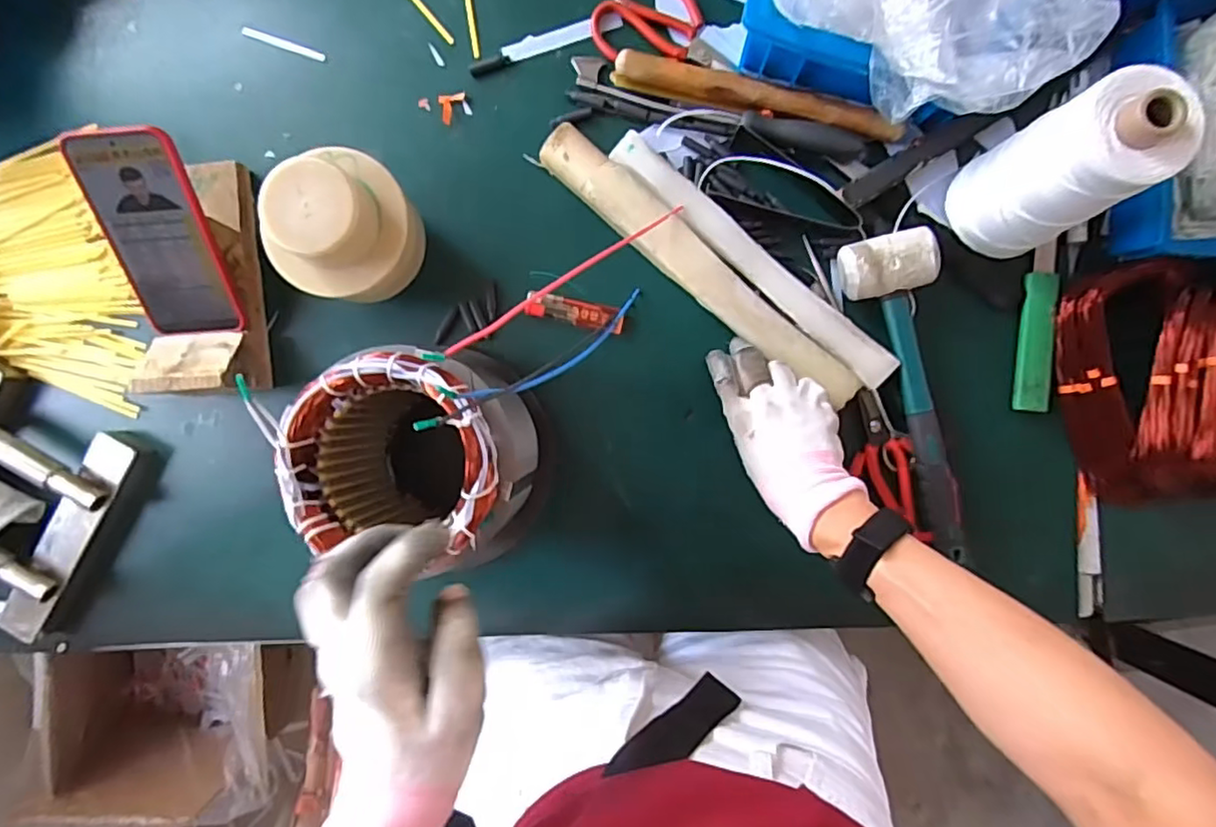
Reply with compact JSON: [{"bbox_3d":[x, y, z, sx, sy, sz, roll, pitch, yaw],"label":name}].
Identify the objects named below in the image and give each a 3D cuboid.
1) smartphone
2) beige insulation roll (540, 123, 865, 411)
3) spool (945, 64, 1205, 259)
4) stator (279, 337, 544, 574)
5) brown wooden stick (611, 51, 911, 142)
[{"bbox_3d":[-0.363,-0.140,0.498,0.080,0.014,0.163,-2,123,2],"label":"smartphone"},{"bbox_3d":[0.076,-0.123,0.532,0.337,0.031,0.042,43,92,1],"label":"beige insulation roll"},{"bbox_3d":[0.327,-0.174,0.441,0.074,0.148,0.085,-25,90,2],"label":"spool"},{"bbox_3d":[-0.127,0.031,0.460,0.144,0.159,0.142,0,91,2],"label":"stator"},{"bbox_3d":[0.127,-0.271,0.530,0.246,0.014,0.030,17,91,2],"label":"brown wooden stick"}]

